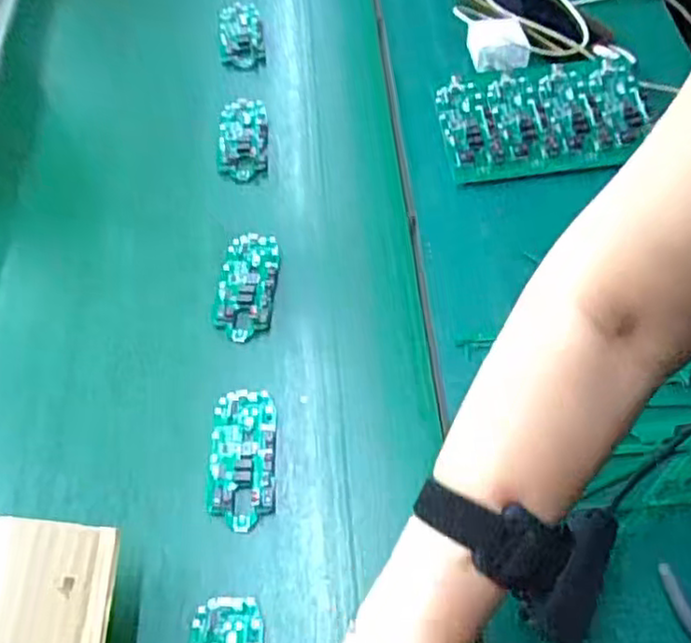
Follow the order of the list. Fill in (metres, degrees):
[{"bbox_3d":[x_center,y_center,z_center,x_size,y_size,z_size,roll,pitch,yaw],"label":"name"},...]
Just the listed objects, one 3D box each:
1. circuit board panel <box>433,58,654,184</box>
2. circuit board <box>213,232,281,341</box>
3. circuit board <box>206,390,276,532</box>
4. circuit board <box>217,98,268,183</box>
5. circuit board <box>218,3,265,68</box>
[{"bbox_3d":[0.184,-0.189,0.643,0.195,0.015,0.117,-9,61,-4],"label":"circuit board panel"},{"bbox_3d":[-0.080,-0.032,0.565,0.045,0.012,0.098,2,59,4],"label":"circuit board"},{"bbox_3d":[-0.072,0.094,0.488,0.045,0.009,0.098,-2,58,1],"label":"circuit board"},{"bbox_3d":[-0.096,-0.170,0.657,0.046,0.024,0.096,-3,58,1],"label":"circuit board"},{"bbox_3d":[-0.111,-0.303,0.731,0.047,0.017,0.098,-9,58,-3],"label":"circuit board"}]

